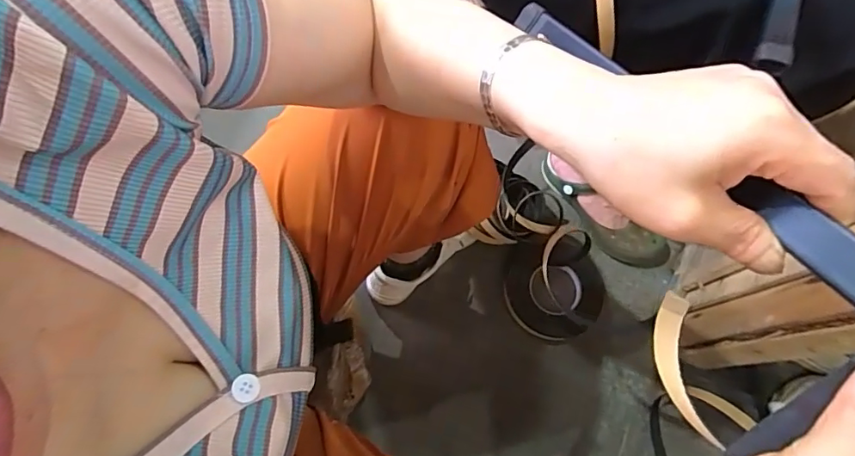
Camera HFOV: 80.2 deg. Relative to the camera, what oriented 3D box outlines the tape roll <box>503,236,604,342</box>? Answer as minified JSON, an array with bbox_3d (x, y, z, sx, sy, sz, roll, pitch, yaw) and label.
[{"bbox_3d":[0.195,0.091,0.772,0.151,0.022,0.152,1,72,-2],"label":"tape roll"}]

